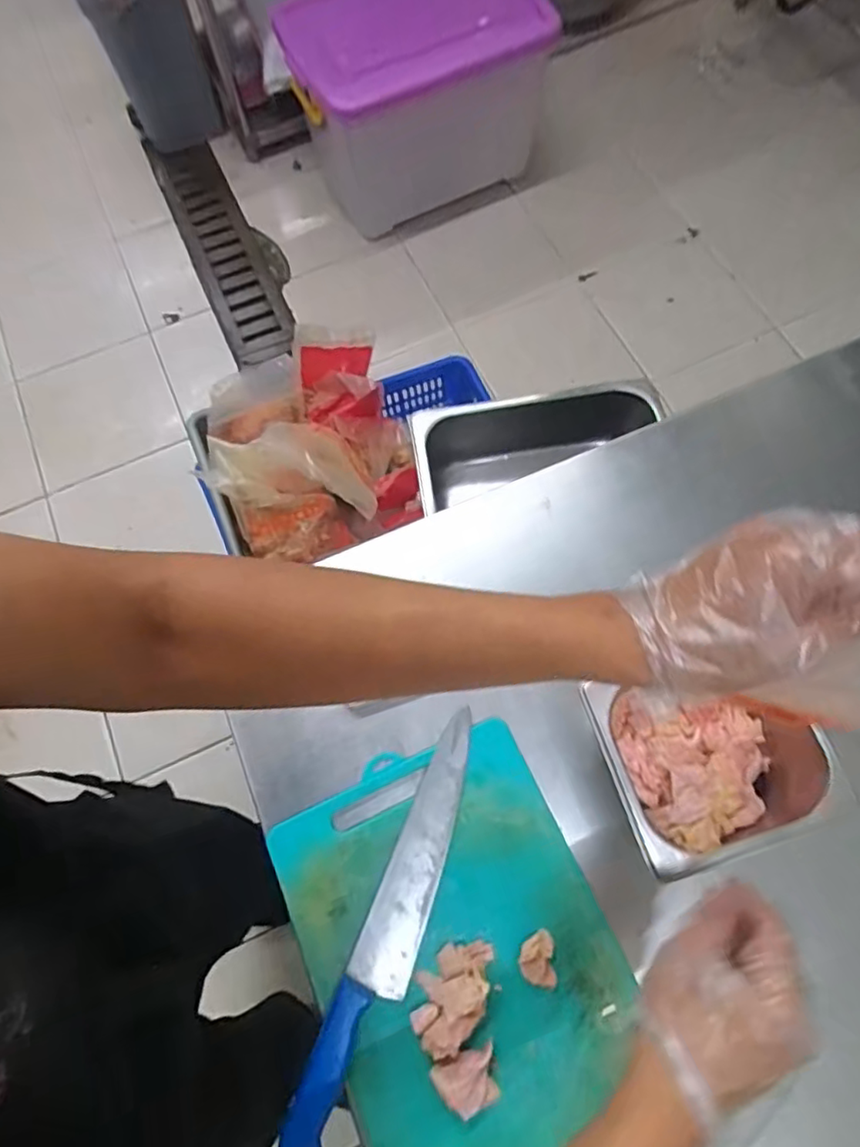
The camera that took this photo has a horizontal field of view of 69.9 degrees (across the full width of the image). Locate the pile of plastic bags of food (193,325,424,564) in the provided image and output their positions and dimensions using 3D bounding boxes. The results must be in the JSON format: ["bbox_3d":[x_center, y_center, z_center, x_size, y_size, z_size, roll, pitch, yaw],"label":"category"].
[{"bbox_3d":[-0.202,-0.230,1.037,0.303,0.198,0.378,-18,70,-4],"label":"pile of plastic bags of food"}]

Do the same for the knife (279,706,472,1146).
[{"bbox_3d":[-0.029,0.299,0.534,0.051,0.021,0.357,20,71,10],"label":"knife"}]

